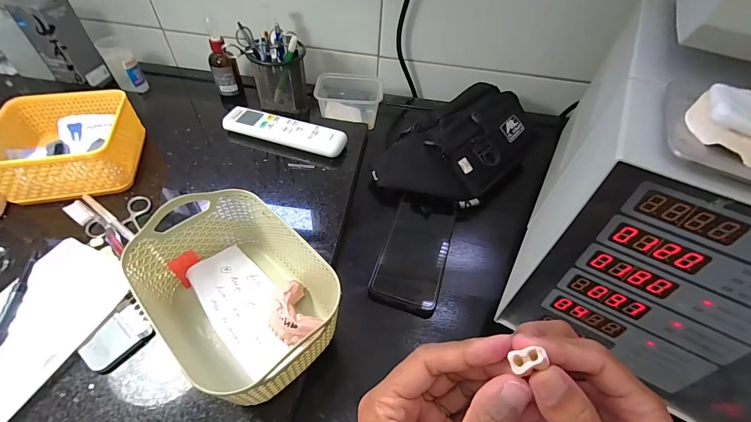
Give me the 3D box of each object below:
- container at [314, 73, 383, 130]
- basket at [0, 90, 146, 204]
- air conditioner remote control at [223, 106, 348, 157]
[{"bbox_3d":[-0.043,-0.180,0.557,0.103,0.064,0.075,3,50,-1],"label":"container"},{"bbox_3d":[-0.375,-0.081,0.414,0.131,0.070,0.135,-8,51,-10],"label":"basket"},{"bbox_3d":[-0.132,-0.111,0.484,0.177,0.023,0.052,17,51,10],"label":"air conditioner remote control"}]

